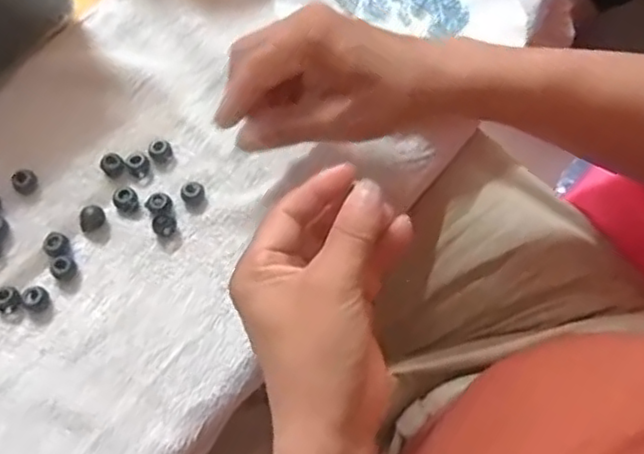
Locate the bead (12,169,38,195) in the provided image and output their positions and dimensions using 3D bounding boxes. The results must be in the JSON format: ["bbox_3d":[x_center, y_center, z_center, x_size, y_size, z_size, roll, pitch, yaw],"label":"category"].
[{"bbox_3d":[-0.198,-0.031,0.431,0.016,0.012,0.015,1,65,-3],"label":"bead"}]

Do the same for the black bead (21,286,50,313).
[{"bbox_3d":[-0.176,0.044,0.398,0.015,0.010,0.014,1,65,-3],"label":"black bead"}]

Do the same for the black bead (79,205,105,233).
[{"bbox_3d":[-0.149,-0.005,0.419,0.016,0.015,0.012,-13,66,-9],"label":"black bead"}]

